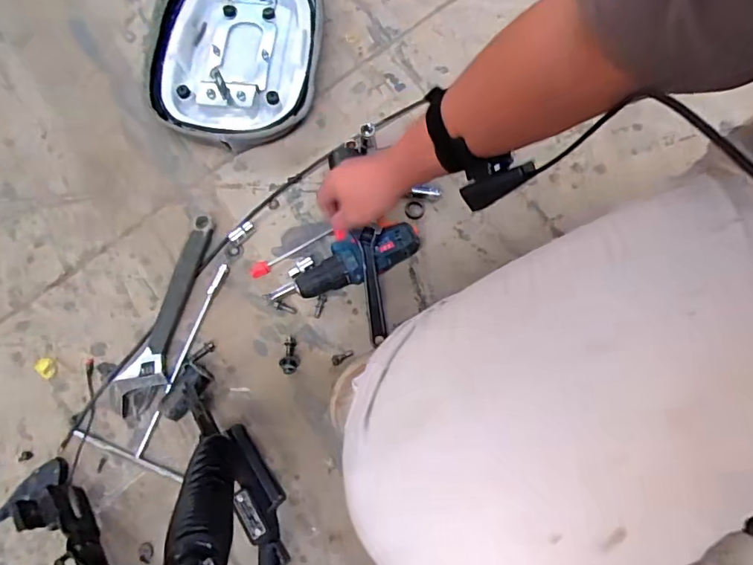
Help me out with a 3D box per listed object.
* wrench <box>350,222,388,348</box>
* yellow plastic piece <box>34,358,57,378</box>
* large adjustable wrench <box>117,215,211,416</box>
[{"bbox_3d":[-0.004,0.005,0.686,0.035,0.022,0.157,-7,92,-3],"label":"wrench"},{"bbox_3d":[-0.451,0.116,0.687,0.033,0.007,0.025,35,76,10],"label":"yellow plastic piece"},{"bbox_3d":[-0.294,0.035,0.698,0.065,0.022,0.275,10,73,2],"label":"large adjustable wrench"}]

